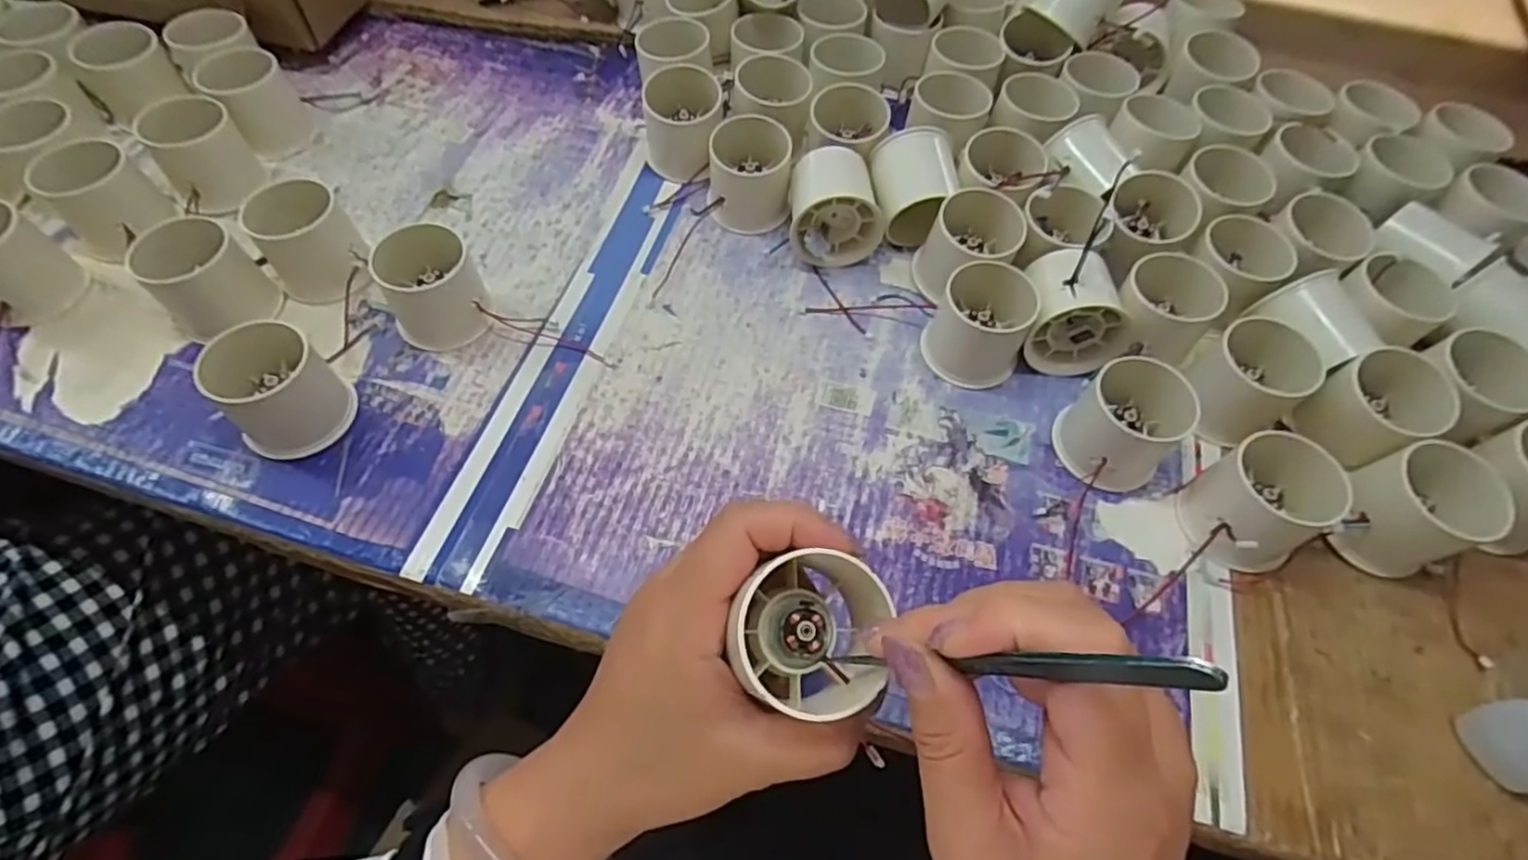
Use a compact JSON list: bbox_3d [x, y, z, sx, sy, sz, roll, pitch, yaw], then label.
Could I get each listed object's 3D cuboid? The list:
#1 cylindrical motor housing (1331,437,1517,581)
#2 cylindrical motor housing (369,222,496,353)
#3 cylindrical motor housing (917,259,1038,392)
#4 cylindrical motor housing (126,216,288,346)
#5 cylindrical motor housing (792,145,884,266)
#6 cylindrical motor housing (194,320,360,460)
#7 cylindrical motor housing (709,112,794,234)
[{"bbox_3d":[0.318,0.039,0.346,0.048,0.053,0.052,1,60,-1],"label":"cylindrical motor housing"},{"bbox_3d":[-0.189,-0.081,0.402,0.052,0.052,0.048,1,60,-1],"label":"cylindrical motor housing"},{"bbox_3d":[0.126,-0.063,0.404,0.052,0.046,0.061,21,62,10],"label":"cylindrical motor housing"},{"bbox_3d":[-0.321,-0.087,0.399,0.048,0.051,0.052,35,65,17],"label":"cylindrical motor housing"},{"bbox_3d":[0.044,-0.138,0.442,0.054,0.048,0.057,1,60,-1],"label":"cylindrical motor housing"},{"bbox_3d":[-0.253,-0.020,0.364,0.048,0.052,0.053,34,65,17],"label":"cylindrical motor housing"},{"bbox_3d":[-0.008,-0.164,0.453,0.050,0.052,0.051,1,60,-1],"label":"cylindrical motor housing"}]

